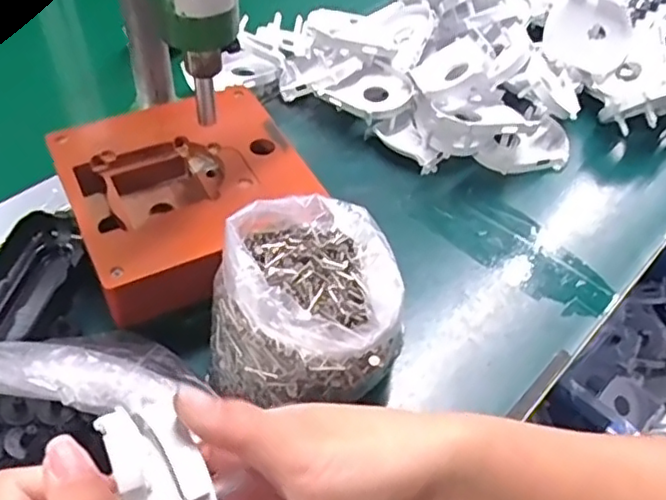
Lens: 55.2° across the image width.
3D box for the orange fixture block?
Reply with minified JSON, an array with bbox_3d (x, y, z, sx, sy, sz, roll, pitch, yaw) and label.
[{"bbox_3d":[-0.097,-0.040,0.434,0.152,0.039,0.171,-21,54,-22],"label":"orange fixture block"}]

